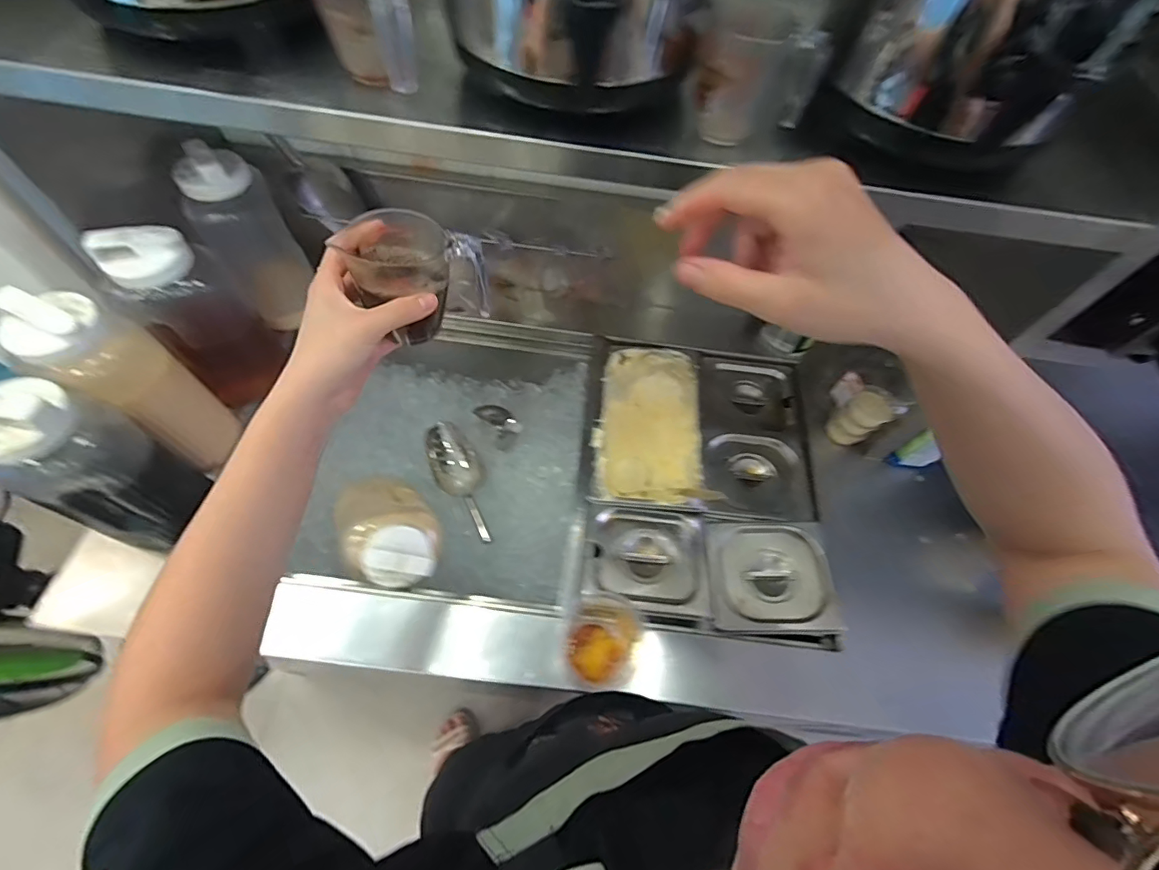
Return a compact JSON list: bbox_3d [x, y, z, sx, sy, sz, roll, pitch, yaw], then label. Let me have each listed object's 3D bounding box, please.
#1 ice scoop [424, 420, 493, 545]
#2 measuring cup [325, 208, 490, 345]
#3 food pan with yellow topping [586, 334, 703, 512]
[{"bbox_3d":[-0.218,0.087,0.939,0.088,0.040,0.255,-23,64,-16],"label":"ice scoop"},{"bbox_3d":[-0.128,-0.131,0.413,0.096,0.077,0.080,-7,61,-9],"label":"measuring cup"},{"bbox_3d":[0.108,0.007,0.892,0.189,0.162,0.319,6,60,-1],"label":"food pan with yellow topping"}]

